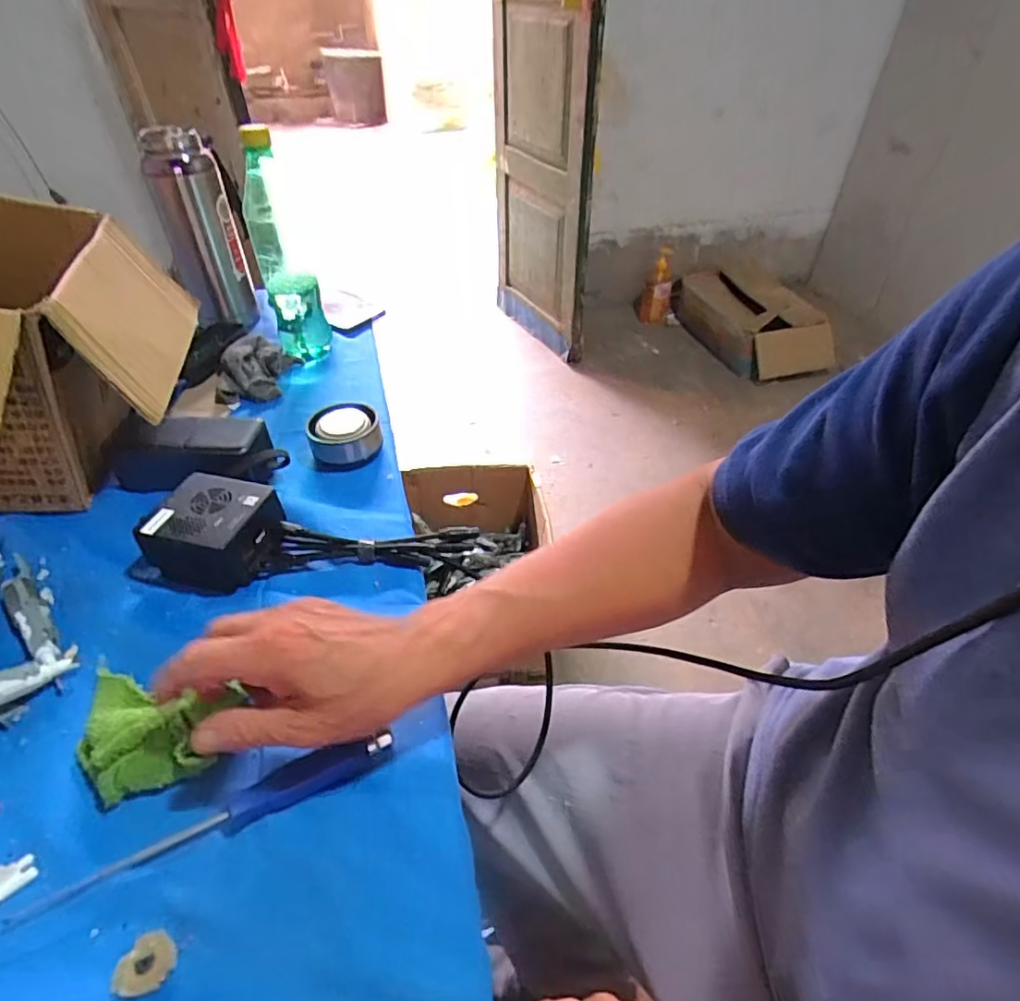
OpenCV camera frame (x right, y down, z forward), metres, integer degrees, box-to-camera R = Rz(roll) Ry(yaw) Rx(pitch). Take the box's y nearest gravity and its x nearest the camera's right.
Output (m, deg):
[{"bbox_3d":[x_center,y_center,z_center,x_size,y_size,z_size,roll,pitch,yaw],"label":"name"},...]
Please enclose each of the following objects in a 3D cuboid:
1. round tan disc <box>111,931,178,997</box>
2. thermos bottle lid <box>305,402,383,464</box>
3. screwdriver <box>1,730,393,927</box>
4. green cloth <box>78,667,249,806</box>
[{"bbox_3d":[-0.169,0.215,0.267,0.023,0.006,0.025,1,42,0],"label":"round tan disc"},{"bbox_3d":[-0.158,-0.062,0.554,0.058,0.039,0.064,33,51,30],"label":"thermos bottle lid"},{"bbox_3d":[-0.156,0.172,0.312,0.189,0.013,0.016,-18,46,-20],"label":"screwdriver"},{"bbox_3d":[-0.209,0.136,0.336,0.089,0.028,0.062,7,43,6],"label":"green cloth"}]

